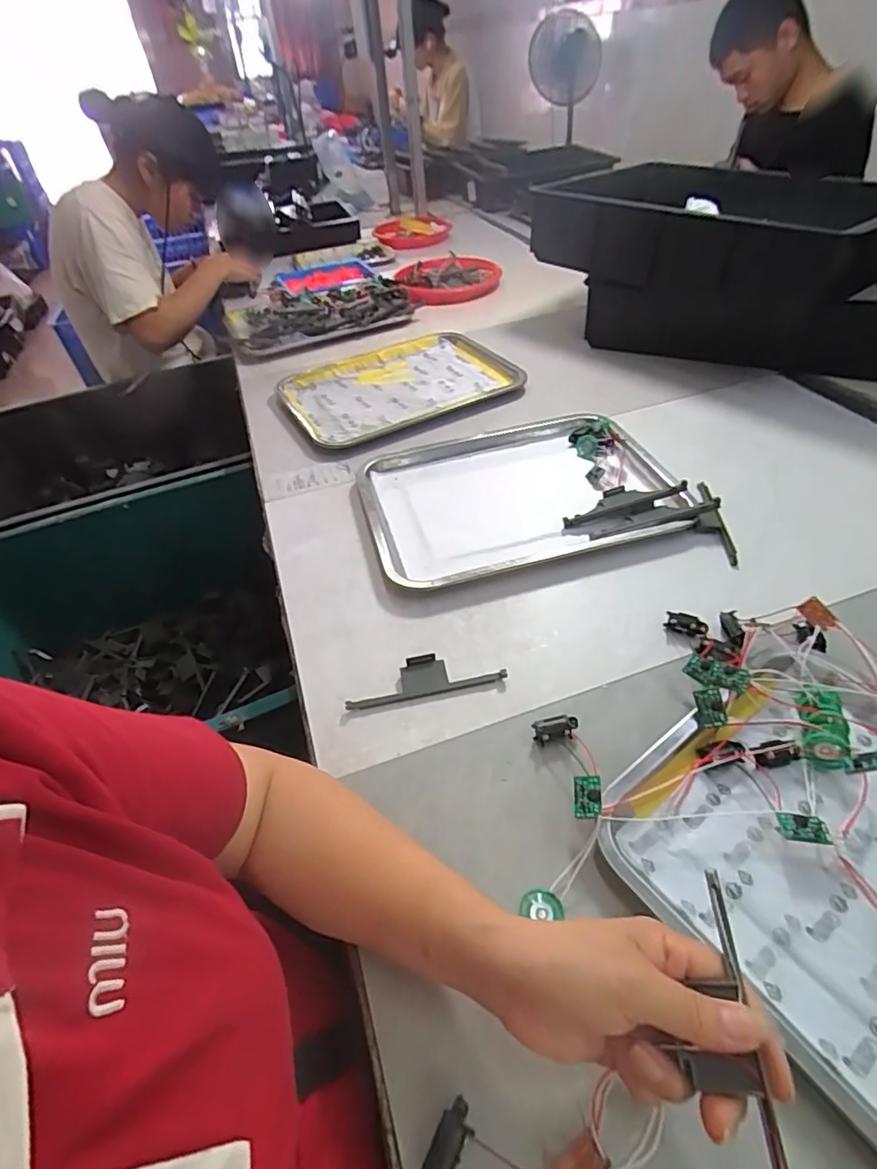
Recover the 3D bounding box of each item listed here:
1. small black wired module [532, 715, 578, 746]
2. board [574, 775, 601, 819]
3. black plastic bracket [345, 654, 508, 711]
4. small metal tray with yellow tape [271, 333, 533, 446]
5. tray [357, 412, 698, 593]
[{"bbox_3d":[0.092,0.115,0.431,0.035,0.012,0.018,-11,44,-4],"label":"small black wired module"},{"bbox_3d":[0.101,0.144,0.372,0.018,0.004,0.028,-7,53,23],"label":"board"},{"bbox_3d":[-0.012,0.081,0.480,0.136,0.013,0.036,-11,44,-4],"label":"black plastic bracket"},{"bbox_3d":[-0.068,-0.328,0.888,0.338,0.025,0.275,-22,46,-15],"label":"small metal tray with yellow tape"},{"bbox_3d":[0.091,-0.115,0.663,0.353,0.021,0.269,-13,44,-7],"label":"tray"}]

